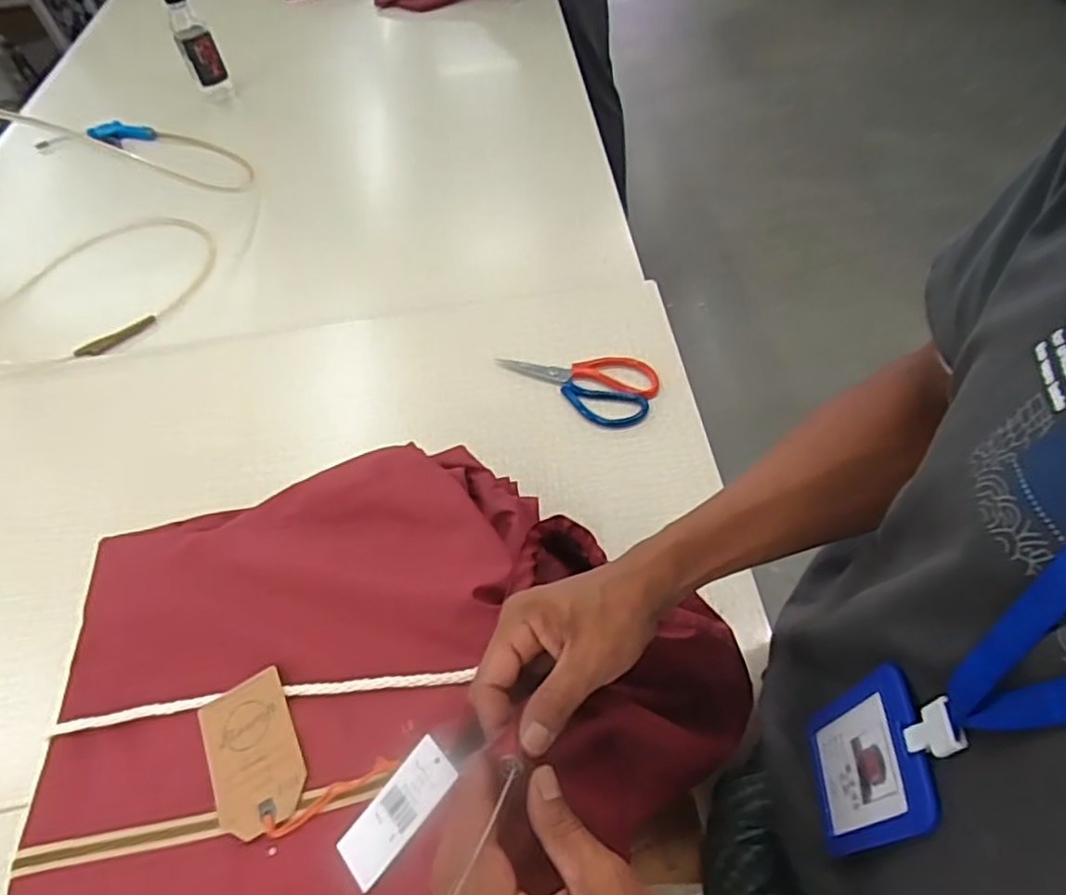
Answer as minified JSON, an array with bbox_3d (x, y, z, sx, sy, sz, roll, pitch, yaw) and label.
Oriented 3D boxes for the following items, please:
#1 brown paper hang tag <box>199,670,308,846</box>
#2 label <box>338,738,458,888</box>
[{"bbox_3d":[-0.185,0.201,0.438,0.059,0.004,0.100,-30,52,-8],"label":"brown paper hang tag"},{"bbox_3d":[-0.078,0.208,0.381,0.078,0.004,0.034,-49,53,-6],"label":"label"}]

